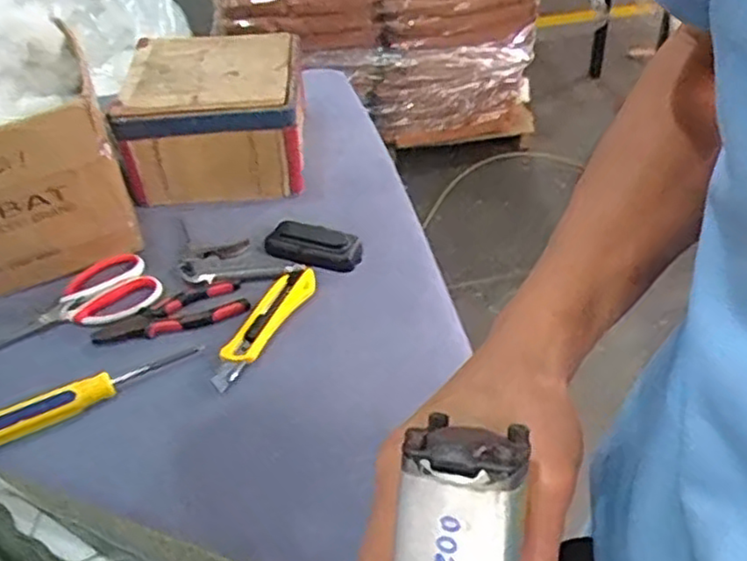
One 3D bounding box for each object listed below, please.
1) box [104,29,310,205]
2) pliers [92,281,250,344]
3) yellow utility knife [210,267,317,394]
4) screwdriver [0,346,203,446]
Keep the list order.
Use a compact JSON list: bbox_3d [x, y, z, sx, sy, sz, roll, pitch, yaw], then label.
[{"bbox_3d":[-0.200,-0.206,0.908,0.208,0.147,0.232,-9,41,-2],"label":"box"},{"bbox_3d":[-0.212,0.036,0.733,0.154,0.009,0.057,-13,41,-7],"label":"pliers"},{"bbox_3d":[-0.114,0.043,0.716,0.040,0.015,0.169,19,47,27],"label":"yellow utility knife"},{"bbox_3d":[-0.261,0.099,0.652,0.197,0.024,0.026,-24,43,-19],"label":"screwdriver"}]

